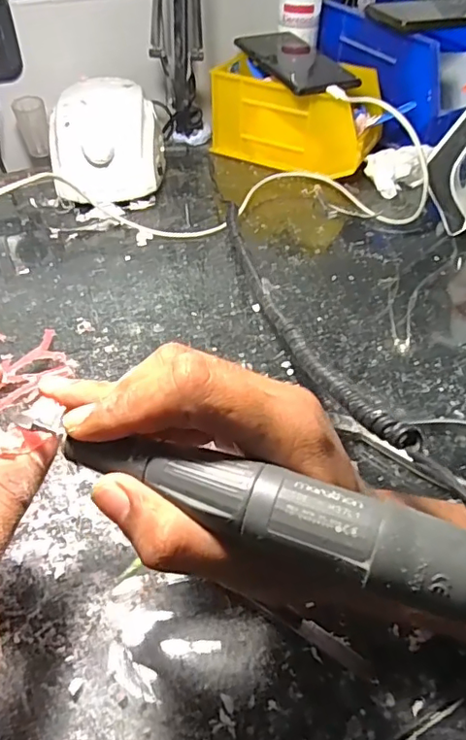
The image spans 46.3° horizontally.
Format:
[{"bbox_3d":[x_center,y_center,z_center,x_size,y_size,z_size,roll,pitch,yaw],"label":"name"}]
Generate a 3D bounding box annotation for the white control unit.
[{"bbox_3d":[-0.123,-0.227,0.547,0.102,0.080,0.130,-2,46,-4],"label":"white control unit"}]

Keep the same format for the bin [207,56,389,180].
[{"bbox_3d":[0.072,-0.278,0.601,0.170,0.086,0.106,26,50,21],"label":"bin"}]

